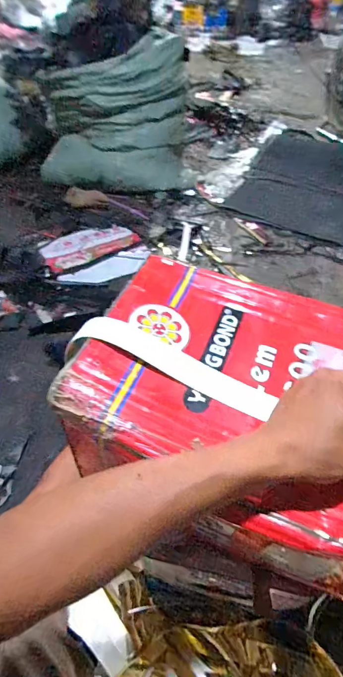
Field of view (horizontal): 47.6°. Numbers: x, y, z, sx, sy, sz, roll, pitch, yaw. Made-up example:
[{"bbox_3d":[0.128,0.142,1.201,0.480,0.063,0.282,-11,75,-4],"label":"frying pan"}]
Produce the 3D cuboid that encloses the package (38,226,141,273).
[{"bbox_3d":[-0.300,-0.332,1.383,0.343,0.041,0.195,-32,53,-26],"label":"package"}]

